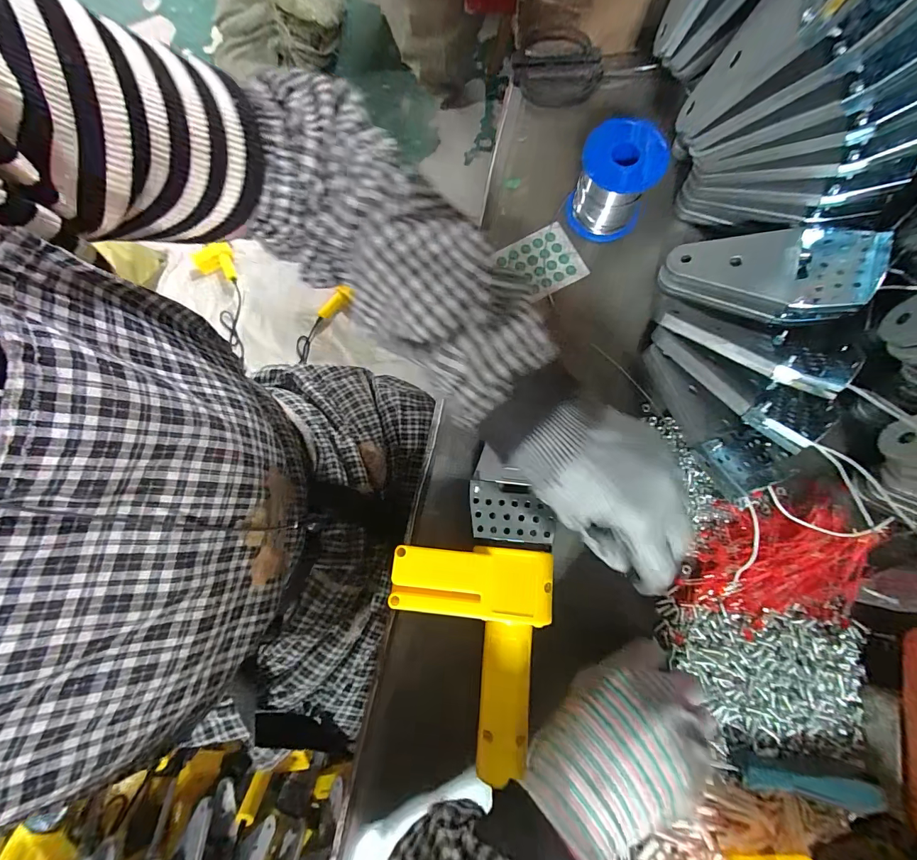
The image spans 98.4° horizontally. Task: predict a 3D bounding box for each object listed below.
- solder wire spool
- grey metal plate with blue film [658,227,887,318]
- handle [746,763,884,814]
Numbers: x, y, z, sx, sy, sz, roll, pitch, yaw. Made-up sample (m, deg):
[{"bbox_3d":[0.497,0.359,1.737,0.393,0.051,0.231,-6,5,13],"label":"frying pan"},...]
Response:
[{"bbox_3d":[0.131,-0.211,0.338,0.062,0.066,0.063,15,80,4],"label":"solder wire spool"},{"bbox_3d":[0.242,-0.129,0.311,0.139,0.033,0.067,11,79,21],"label":"grey metal plate with blue film"},{"bbox_3d":[0.229,0.233,0.261,0.078,0.021,0.018,4,79,2],"label":"handle"}]

